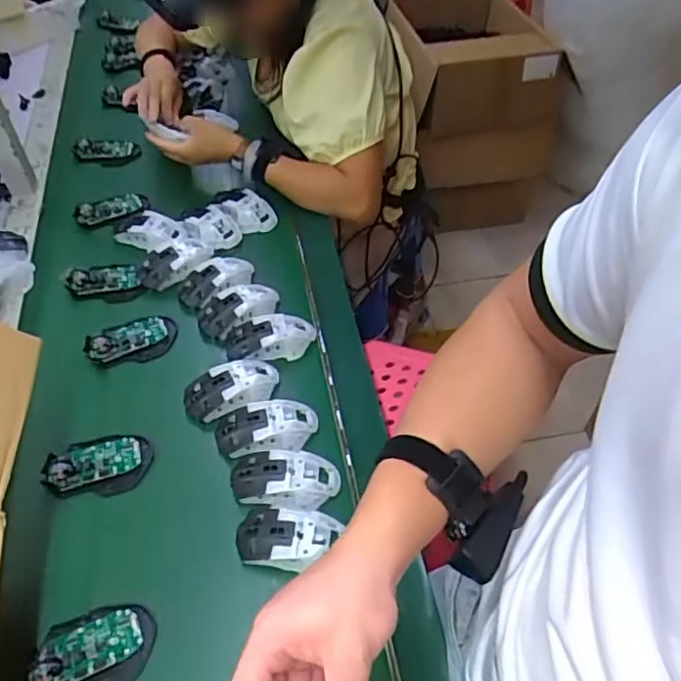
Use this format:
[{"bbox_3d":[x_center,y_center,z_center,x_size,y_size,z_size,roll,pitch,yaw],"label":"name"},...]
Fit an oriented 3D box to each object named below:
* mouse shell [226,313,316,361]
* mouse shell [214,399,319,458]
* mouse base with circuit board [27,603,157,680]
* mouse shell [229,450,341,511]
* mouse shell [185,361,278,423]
[{"bbox_3d":[-0.091,-0.003,0.792,0.116,0.035,0.071,-5,50,-4],"label":"mouse shell"},{"bbox_3d":[-0.086,0.098,0.705,0.114,0.033,0.062,-3,50,-2],"label":"mouse shell"},{"bbox_3d":[-0.227,0.286,0.568,0.101,0.032,0.070,-11,50,-9],"label":"mouse base with circuit board"},{"bbox_3d":[-0.060,0.149,0.665,0.114,0.038,0.062,0,50,0],"label":"mouse shell"},{"bbox_3d":[-0.132,0.054,0.739,0.111,0.031,0.054,-19,52,-15],"label":"mouse shell"}]

